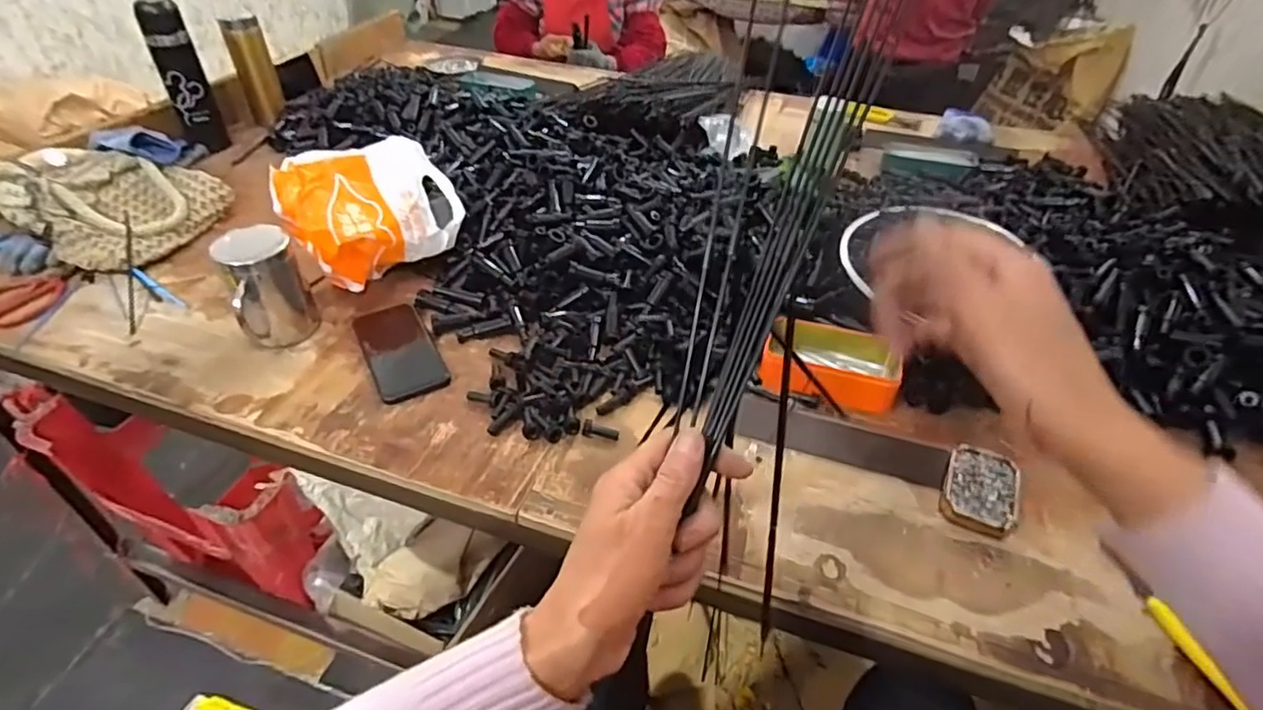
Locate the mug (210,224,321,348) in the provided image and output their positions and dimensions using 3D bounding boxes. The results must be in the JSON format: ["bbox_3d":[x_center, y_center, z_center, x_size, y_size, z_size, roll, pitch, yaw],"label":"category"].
[{"bbox_3d":[-0.405,-0.071,0.714,0.074,0.126,0.068,-22,47,-25],"label":"mug"}]

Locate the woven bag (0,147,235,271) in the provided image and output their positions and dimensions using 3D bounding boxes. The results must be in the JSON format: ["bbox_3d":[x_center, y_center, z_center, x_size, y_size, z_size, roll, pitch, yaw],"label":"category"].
[{"bbox_3d":[-0.712,-0.211,0.882,0.208,0.125,0.207,4,41,2],"label":"woven bag"}]

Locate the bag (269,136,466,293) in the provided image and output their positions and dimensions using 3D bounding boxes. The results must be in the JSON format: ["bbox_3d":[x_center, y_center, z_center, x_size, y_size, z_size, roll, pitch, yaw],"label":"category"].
[{"bbox_3d":[-0.325,-0.178,0.805,0.197,0.140,0.117,-20,46,-23],"label":"bag"}]

